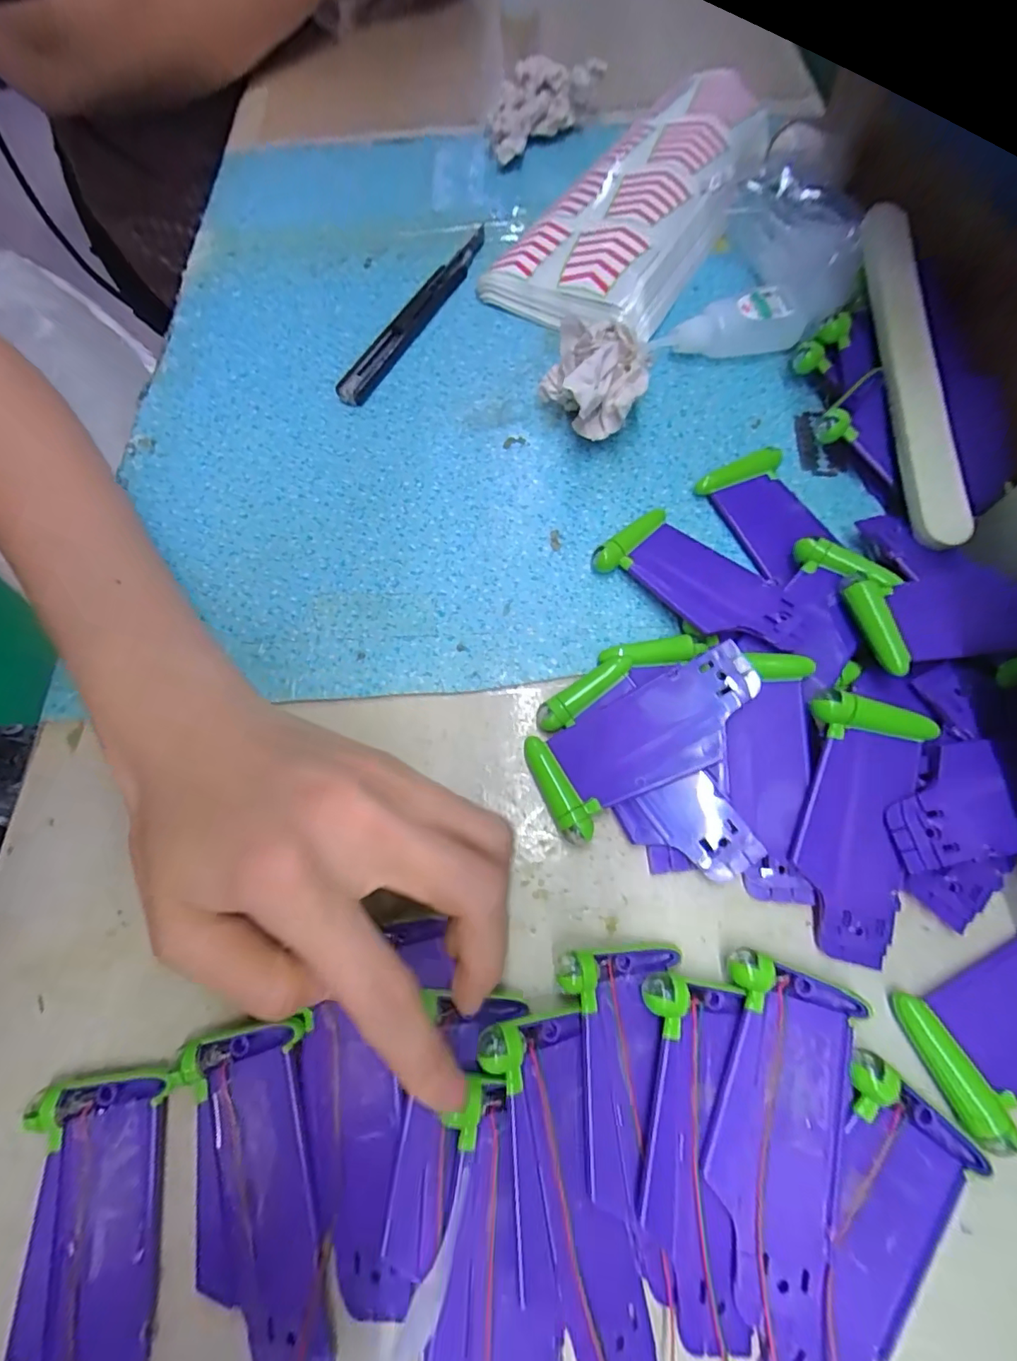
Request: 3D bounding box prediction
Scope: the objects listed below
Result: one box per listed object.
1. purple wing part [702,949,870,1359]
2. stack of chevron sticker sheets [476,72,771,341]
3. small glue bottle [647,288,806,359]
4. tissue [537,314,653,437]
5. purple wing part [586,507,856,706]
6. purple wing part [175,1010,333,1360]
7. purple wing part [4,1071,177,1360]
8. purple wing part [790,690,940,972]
[{"bbox_3d":[0.082,0.136,0.161,0.041,0.009,0.088,19,69,10],"label":"purple wing part"},{"bbox_3d":[0.088,-0.307,0.328,0.101,0.030,0.249,28,71,13],"label":"stack of chevron sticker sheets"},{"bbox_3d":[0.116,-0.190,0.284,0.078,0.023,0.022,-6,67,0],"label":"small glue bottle"},{"bbox_3d":[0.046,-0.145,0.256,0.047,0.048,0.044,-20,68,-6],"label":"tissue"},{"bbox_3d":[0.092,-0.037,0.224,0.106,0.011,0.044,39,70,24],"label":"purple wing part"},{"bbox_3d":[-0.078,0.156,0.161,0.040,0.009,0.087,-11,67,-2],"label":"purple wing part"},{"bbox_3d":[-0.126,0.171,0.157,0.038,0.009,0.088,-9,67,-1],"label":"purple wing part"},{"bbox_3d":[0.124,0.052,0.186,0.040,0.007,0.090,11,82,7],"label":"purple wing part"}]

